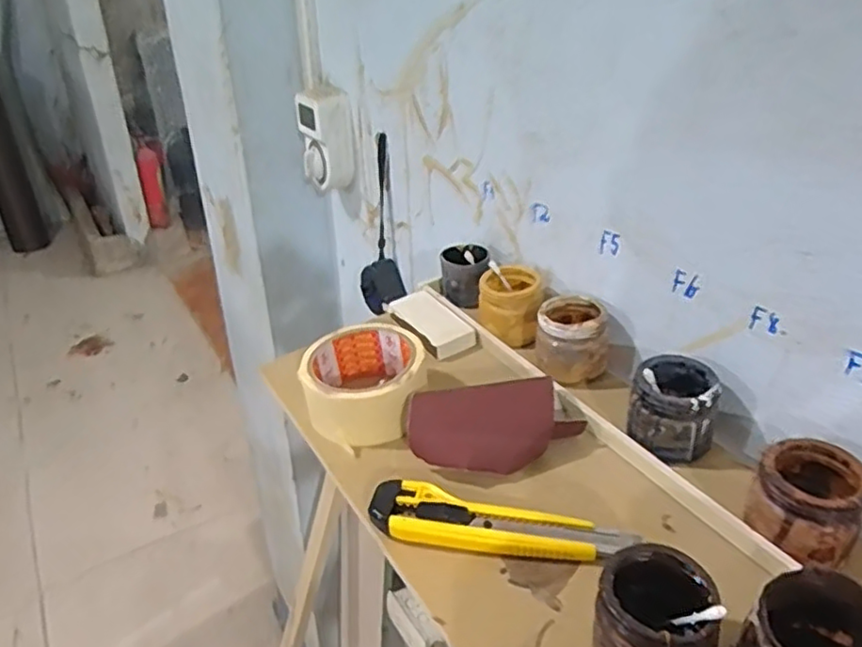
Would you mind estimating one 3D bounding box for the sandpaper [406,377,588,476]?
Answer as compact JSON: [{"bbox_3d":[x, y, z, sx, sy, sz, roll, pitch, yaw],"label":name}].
[{"bbox_3d":[0.043,0.071,0.455,0.116,0.018,0.065,-8,57,-7],"label":"sandpaper"}]

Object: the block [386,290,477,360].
[{"bbox_3d":[0.000,0.000,0.595,0.047,0.017,0.092,-16,34,-25],"label":"block"}]

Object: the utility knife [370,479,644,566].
[{"bbox_3d":[0.040,0.125,0.400,0.159,0.015,0.034,7,31,13],"label":"utility knife"}]

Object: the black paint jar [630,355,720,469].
[{"bbox_3d":[0.167,0.056,0.443,0.052,0.061,0.054,-1,30,0],"label":"black paint jar"}]

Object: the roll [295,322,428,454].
[{"bbox_3d":[-0.053,0.045,0.503,0.088,0.051,0.093,0,30,1],"label":"roll"}]

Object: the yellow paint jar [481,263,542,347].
[{"bbox_3d":[0.069,-0.017,0.573,0.050,0.052,0.055,-1,30,0],"label":"yellow paint jar"}]

